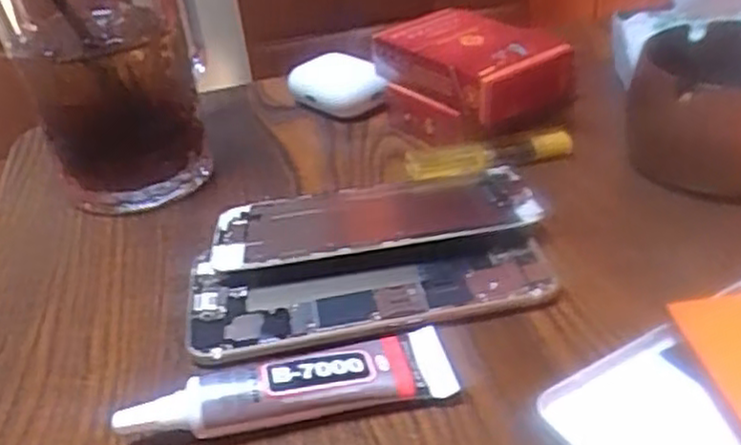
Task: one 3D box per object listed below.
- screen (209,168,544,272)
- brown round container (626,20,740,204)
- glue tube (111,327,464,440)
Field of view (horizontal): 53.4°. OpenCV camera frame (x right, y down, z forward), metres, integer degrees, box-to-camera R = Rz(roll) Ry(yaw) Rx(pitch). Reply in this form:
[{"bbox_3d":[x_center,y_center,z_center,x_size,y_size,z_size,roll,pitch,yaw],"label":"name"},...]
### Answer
[{"bbox_3d":[0.001,-0.004,0.316,0.136,0.009,0.060,-11,34,-6],"label":"screen"},{"bbox_3d":[0.163,-0.061,0.337,0.081,0.051,0.100,5,36,17],"label":"brown round container"},{"bbox_3d":[-0.026,0.051,0.236,0.103,0.017,0.025,-10,34,-5],"label":"glue tube"}]

